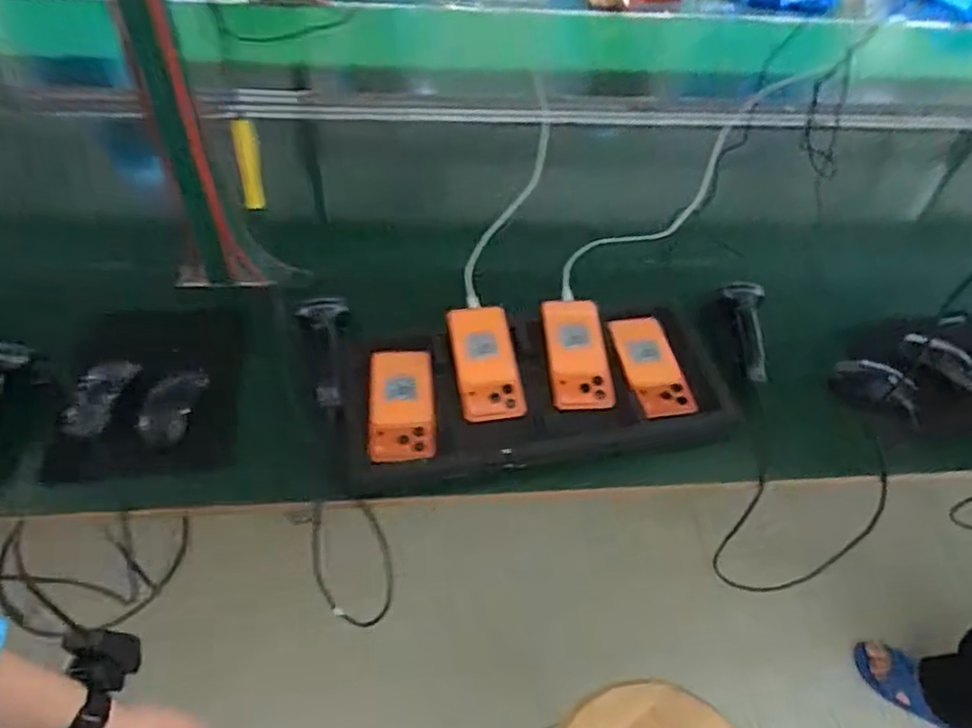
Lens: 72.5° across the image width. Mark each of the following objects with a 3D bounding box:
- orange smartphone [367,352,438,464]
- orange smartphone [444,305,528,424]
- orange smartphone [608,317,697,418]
[{"bbox_3d":[-0.103,0.048,0.812,0.078,0.011,0.160,-1,51,-6],"label":"orange smartphone"},{"bbox_3d":[-0.001,-0.004,0.862,0.081,0.012,0.162,-10,63,-2],"label":"orange smartphone"},{"bbox_3d":[0.220,-0.001,0.884,0.077,0.015,0.156,-8,52,-11],"label":"orange smartphone"}]

